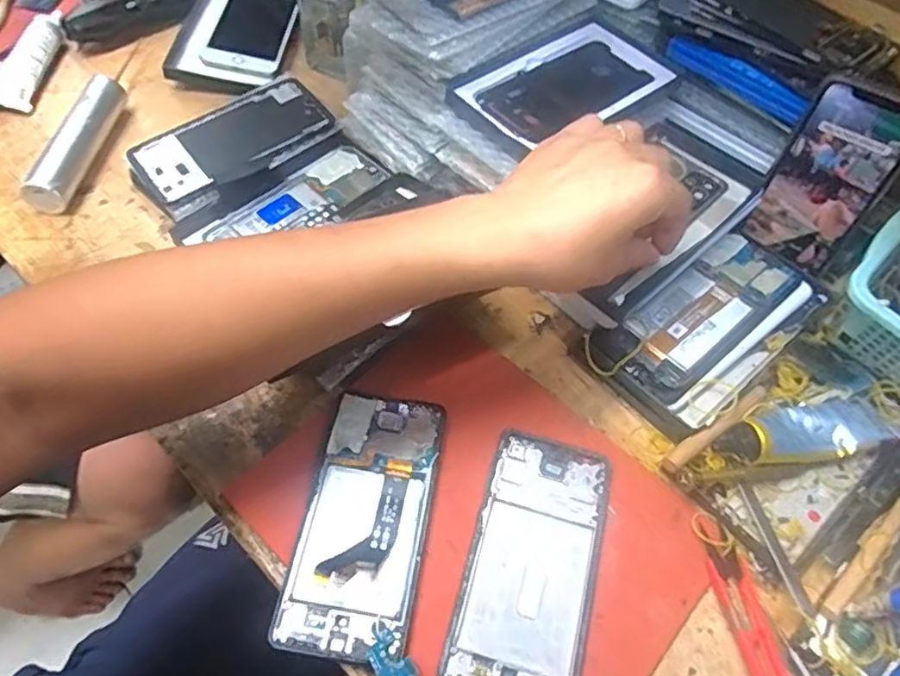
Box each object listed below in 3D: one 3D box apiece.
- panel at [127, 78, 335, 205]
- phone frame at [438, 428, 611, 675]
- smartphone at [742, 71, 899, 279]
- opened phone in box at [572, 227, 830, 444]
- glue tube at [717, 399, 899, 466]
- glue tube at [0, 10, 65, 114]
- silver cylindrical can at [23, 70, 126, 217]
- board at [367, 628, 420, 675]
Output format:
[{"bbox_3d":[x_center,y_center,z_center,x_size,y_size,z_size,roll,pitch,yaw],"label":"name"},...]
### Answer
[{"bbox_3d":[-0.184,-0.171,0.535,0.162,0.012,0.084,-37,70,-22],"label":"panel"},{"bbox_3d":[0.050,0.137,0.379,0.072,0.013,0.163,16,58,7],"label":"phone frame"},{"bbox_3d":[0.284,-0.118,0.467,0.073,0.137,0.006,32,43,18],"label":"smartphone"},{"bbox_3d":[0.189,-0.008,0.457,0.171,0.025,0.095,-35,66,-22],"label":"opened phone in box"},{"bbox_3d":[0.242,0.063,0.418,0.125,0.021,0.040,-11,59,-10],"label":"glue tube"},{"bbox_3d":[-0.411,-0.268,0.600,0.050,0.024,0.111,9,57,2],"label":"glue tube"},{"bbox_3d":[-0.320,-0.174,0.541,0.026,0.034,0.154,9,57,2],"label":"silver cylindrical can"},{"bbox_3d":[-0.029,0.179,0.334,0.020,0.006,0.041,-23,57,-23],"label":"board"}]

